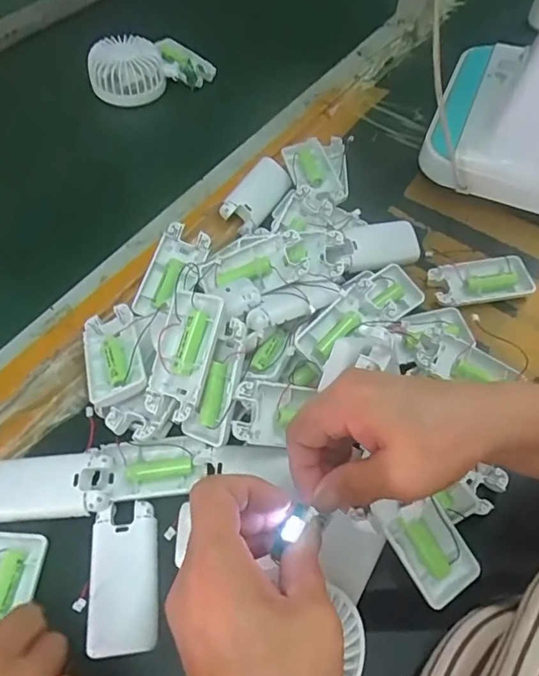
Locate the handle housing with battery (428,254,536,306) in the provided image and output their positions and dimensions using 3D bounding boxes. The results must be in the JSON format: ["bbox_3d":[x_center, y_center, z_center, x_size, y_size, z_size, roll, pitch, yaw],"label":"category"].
[{"bbox_3d":[0.203,-0.055,0.475,0.095,0.014,0.048,-7,61,-7],"label":"handle housing with battery"}]

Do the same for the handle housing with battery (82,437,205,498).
[{"bbox_3d":[-0.093,0.096,0.369,0.082,0.025,0.043,-4,61,-5],"label":"handle housing with battery"}]

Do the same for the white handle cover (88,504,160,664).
[{"bbox_3d":[-0.098,0.160,0.333,0.043,0.009,0.090,-4,61,-5],"label":"white handle cover"}]

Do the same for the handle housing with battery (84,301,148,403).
[{"bbox_3d":[-0.125,0.012,0.393,0.046,0.016,0.094,-29,48,-2],"label":"handle housing with battery"}]

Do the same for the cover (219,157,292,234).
[{"bbox_3d":[-0.012,-0.146,0.515,0.043,0.031,0.089,26,63,11],"label":"cover"}]

